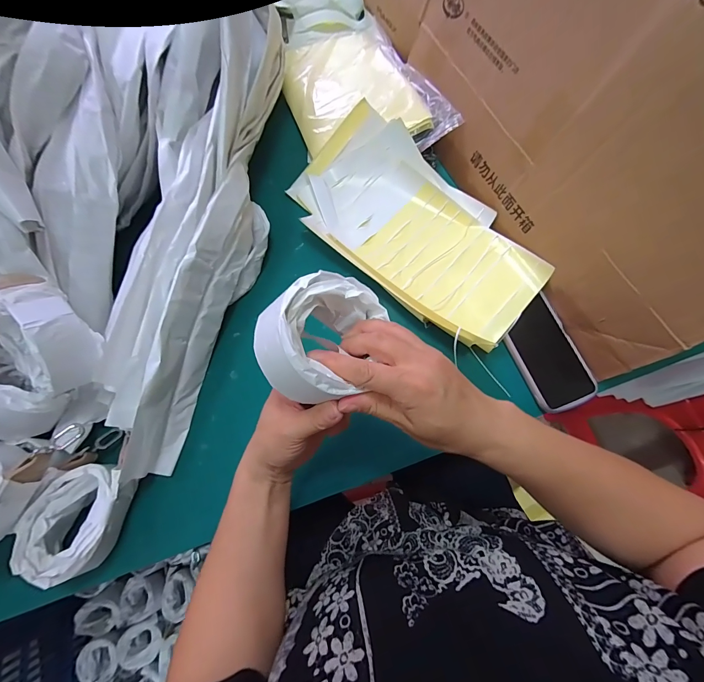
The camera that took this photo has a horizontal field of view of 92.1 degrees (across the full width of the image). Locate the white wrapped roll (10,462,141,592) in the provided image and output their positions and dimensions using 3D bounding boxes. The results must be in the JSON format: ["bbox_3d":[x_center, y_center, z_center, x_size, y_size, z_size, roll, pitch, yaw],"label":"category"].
[{"bbox_3d":[-0.277,0.177,0.345,0.071,0.046,0.102,14,71,3],"label":"white wrapped roll"}]

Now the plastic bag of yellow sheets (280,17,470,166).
[{"bbox_3d":[0.002,-0.421,0.568,0.215,0.031,0.326,-22,68,-1],"label":"plastic bag of yellow sheets"}]

